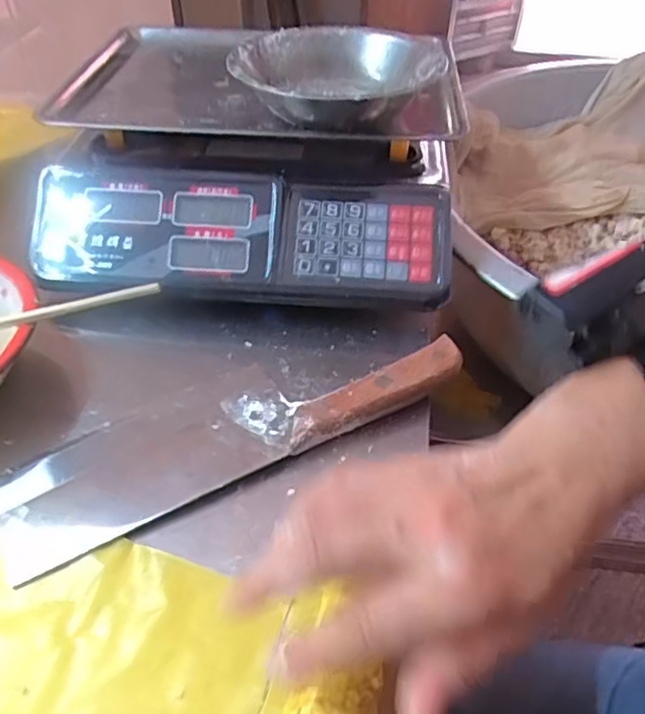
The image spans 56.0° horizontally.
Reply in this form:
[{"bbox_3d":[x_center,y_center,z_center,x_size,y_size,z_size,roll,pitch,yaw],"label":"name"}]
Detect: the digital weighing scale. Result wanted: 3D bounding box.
[{"bbox_3d":[-0.056,-0.193,0.540,0.331,0.145,0.308,5,45,1],"label":"digital weighing scale"}]

